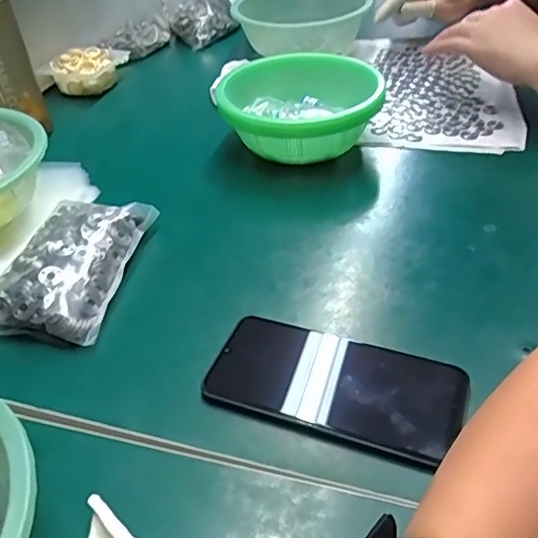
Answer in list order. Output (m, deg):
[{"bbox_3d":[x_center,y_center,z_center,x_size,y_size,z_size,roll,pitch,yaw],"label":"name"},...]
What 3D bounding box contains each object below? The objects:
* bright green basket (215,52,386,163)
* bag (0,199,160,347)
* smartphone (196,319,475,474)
[{"bbox_3d":[0.032,-0.154,0.571,0.150,0.074,0.148,6,42,11],"label":"bright green basket"},{"bbox_3d":[-0.157,-0.007,0.447,0.093,0.031,0.140,5,42,9],"label":"bag"},{"bbox_3d":[0.040,0.070,0.355,0.151,0.014,0.074,14,44,19],"label":"smartphone"}]

